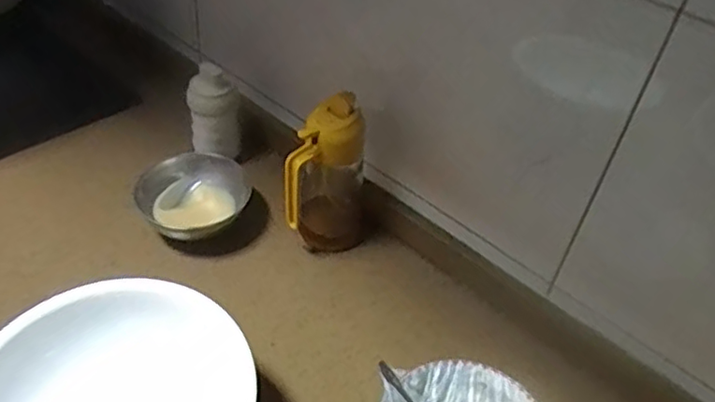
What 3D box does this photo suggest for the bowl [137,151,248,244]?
[{"bbox_3d":[-0.200,0.001,0.754,0.124,0.049,0.136,3,42,-3],"label":"bowl"}]

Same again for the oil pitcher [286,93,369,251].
[{"bbox_3d":[-0.036,-0.029,0.704,0.094,0.187,0.069,-3,42,-9],"label":"oil pitcher"}]

